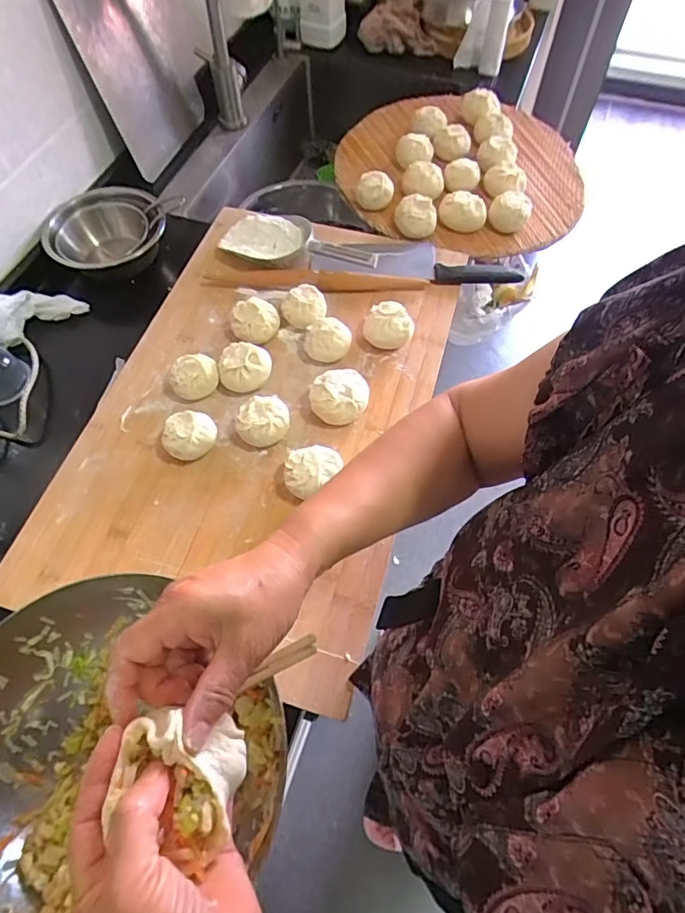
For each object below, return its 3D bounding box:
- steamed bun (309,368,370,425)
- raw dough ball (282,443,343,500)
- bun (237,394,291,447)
[{"bbox_3d":[-0.004,-0.070,0.619,0.069,0.047,0.057,-6,62,-2],"label":"steamed bun"},{"bbox_3d":[-0.035,0.016,0.573,0.052,0.044,0.062,38,69,19],"label":"raw dough ball"},{"bbox_3d":[-0.092,-0.040,0.606,0.058,0.041,0.053,0,62,1],"label":"bun"}]

